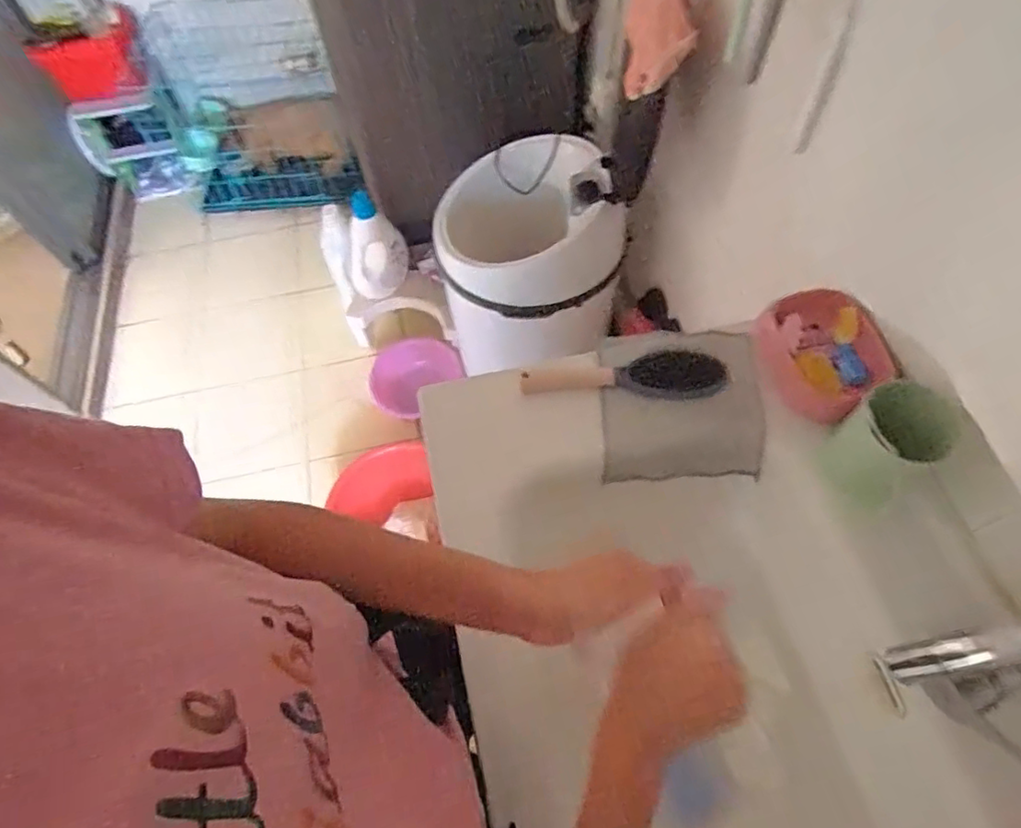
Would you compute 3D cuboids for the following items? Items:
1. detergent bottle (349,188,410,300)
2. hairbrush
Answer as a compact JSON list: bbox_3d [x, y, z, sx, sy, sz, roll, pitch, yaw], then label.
[{"bbox_3d":[-0.360,-0.439,1.552,0.168,0.281,0.104,-23,62,-9],"label":"detergent bottle"},{"bbox_3d":[0.127,-0.047,0.672,0.224,0.030,0.056,0,61,3],"label":"hairbrush"}]

